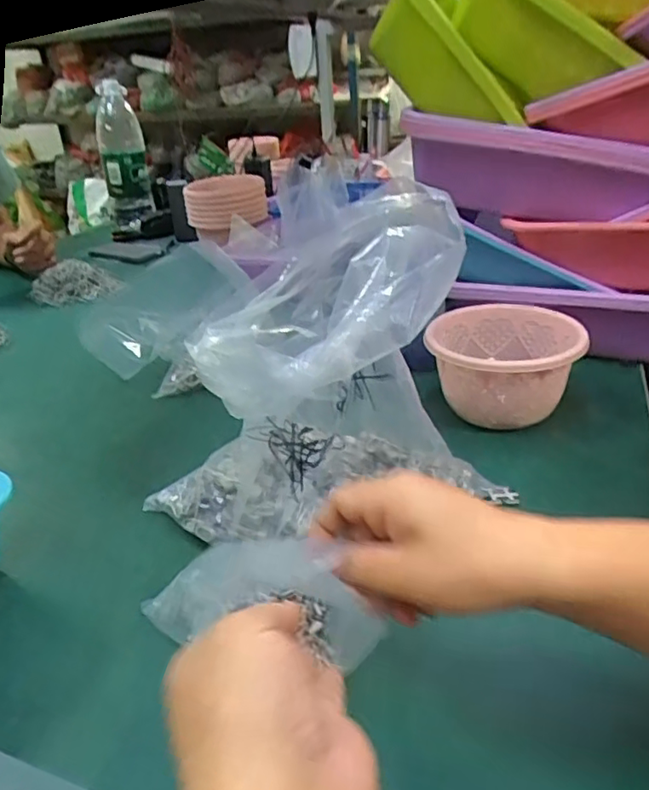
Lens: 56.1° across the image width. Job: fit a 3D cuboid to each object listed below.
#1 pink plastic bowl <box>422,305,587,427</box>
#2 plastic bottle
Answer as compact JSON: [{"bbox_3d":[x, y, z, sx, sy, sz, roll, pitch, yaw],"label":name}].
[{"bbox_3d":[0.181,-0.026,0.619,0.144,0.083,0.139,-3,28,2],"label":"pink plastic bowl"},{"bbox_3d":[-0.481,-0.574,1.456,0.102,0.304,0.116,-12,29,-13],"label":"plastic bottle"}]

